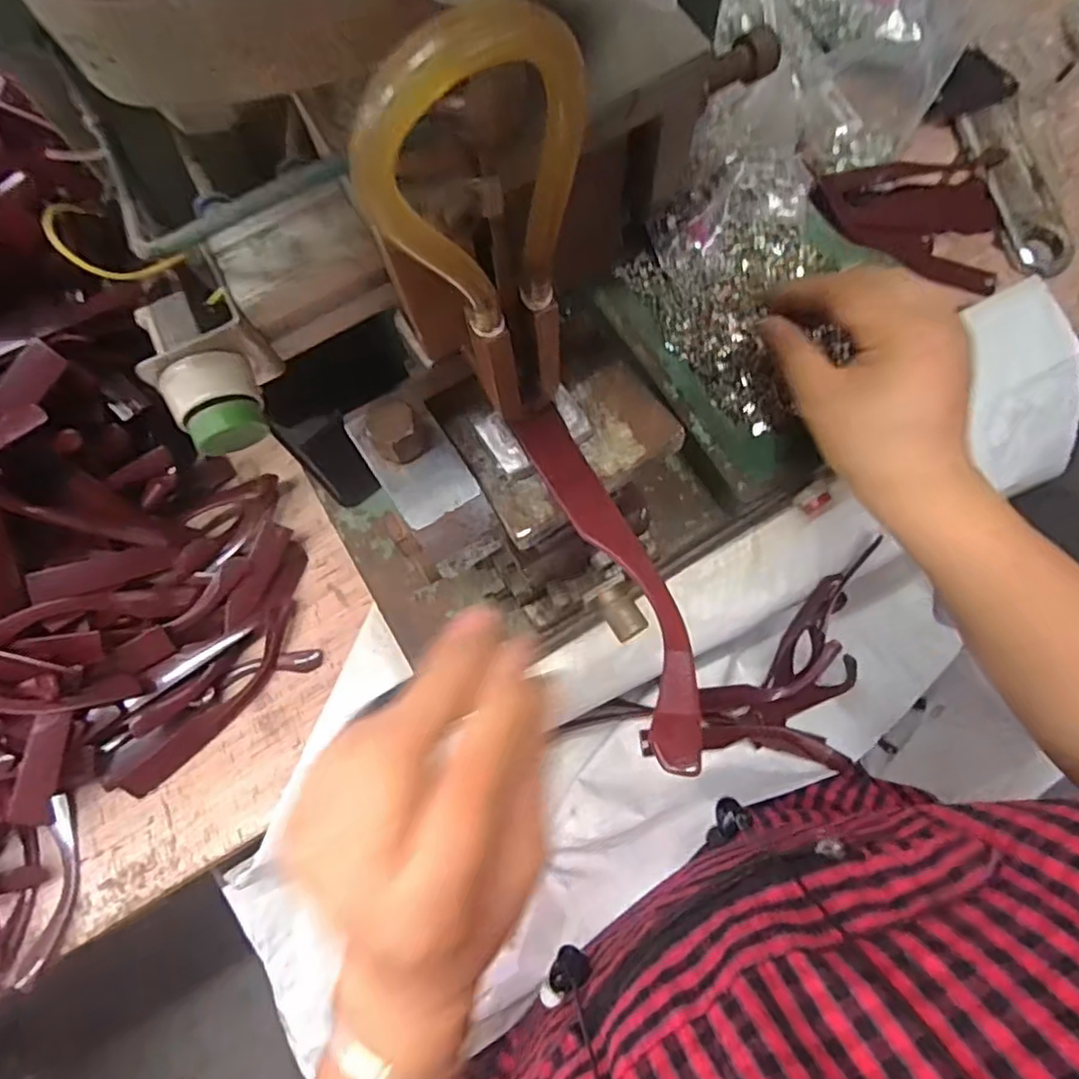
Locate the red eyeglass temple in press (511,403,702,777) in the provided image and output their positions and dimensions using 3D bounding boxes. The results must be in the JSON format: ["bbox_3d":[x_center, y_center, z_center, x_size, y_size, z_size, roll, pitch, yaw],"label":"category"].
[{"bbox_3d":[0.025,0.008,0.218,0.024,0.011,0.136,-20,58,-3],"label":"red eyeglass temple in press"}]

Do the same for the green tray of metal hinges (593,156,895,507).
[{"bbox_3d":[0.134,-0.130,0.387,0.153,0.029,0.175,-29,76,-6],"label":"green tray of metal hinges"}]

